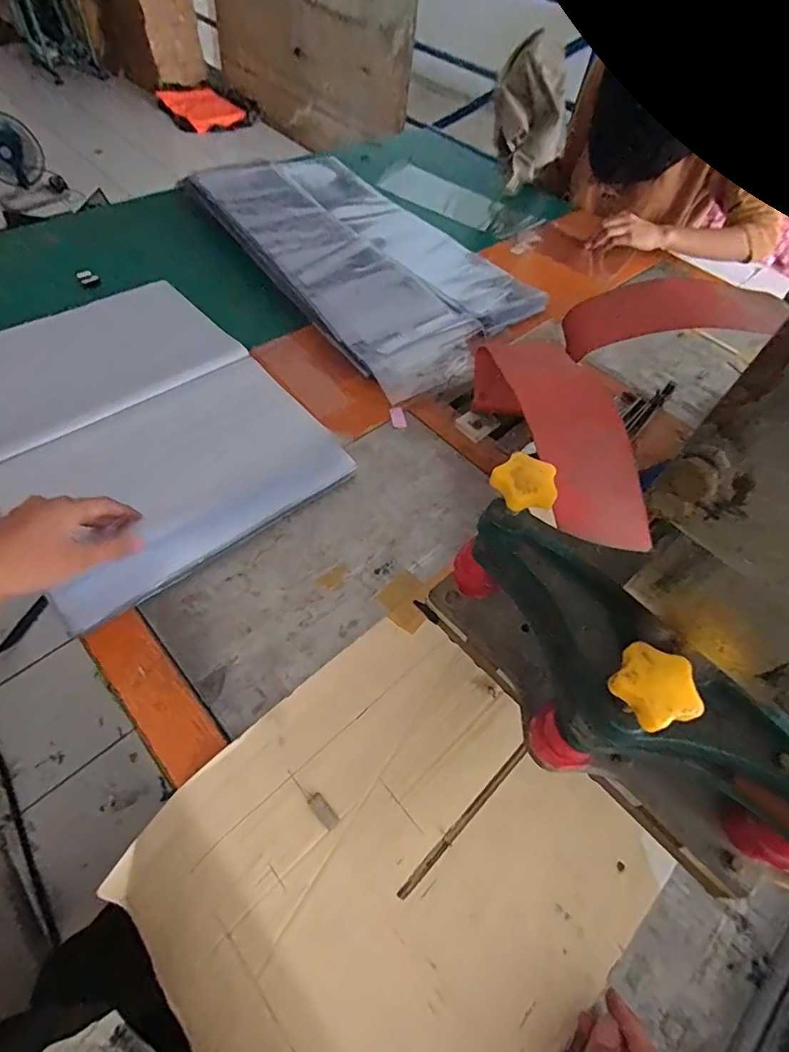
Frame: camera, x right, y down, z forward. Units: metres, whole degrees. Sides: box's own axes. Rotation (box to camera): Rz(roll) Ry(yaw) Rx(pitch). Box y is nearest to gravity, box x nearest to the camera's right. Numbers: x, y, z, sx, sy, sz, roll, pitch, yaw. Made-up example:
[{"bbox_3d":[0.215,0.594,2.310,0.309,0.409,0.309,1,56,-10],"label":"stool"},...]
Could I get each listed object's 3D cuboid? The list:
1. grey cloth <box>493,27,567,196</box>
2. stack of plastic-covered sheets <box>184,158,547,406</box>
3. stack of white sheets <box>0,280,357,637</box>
[{"bbox_3d":[0.264,-0.783,0.961,0.147,0.222,0.143,12,56,2],"label":"grey cloth"},{"bbox_3d":[-0.043,-0.454,0.808,0.347,0.051,0.610,-29,64,-23],"label":"stack of plastic-covered sheets"},{"bbox_3d":[-0.311,-0.126,0.593,0.328,0.045,0.438,-35,66,-25],"label":"stack of white sheets"}]

